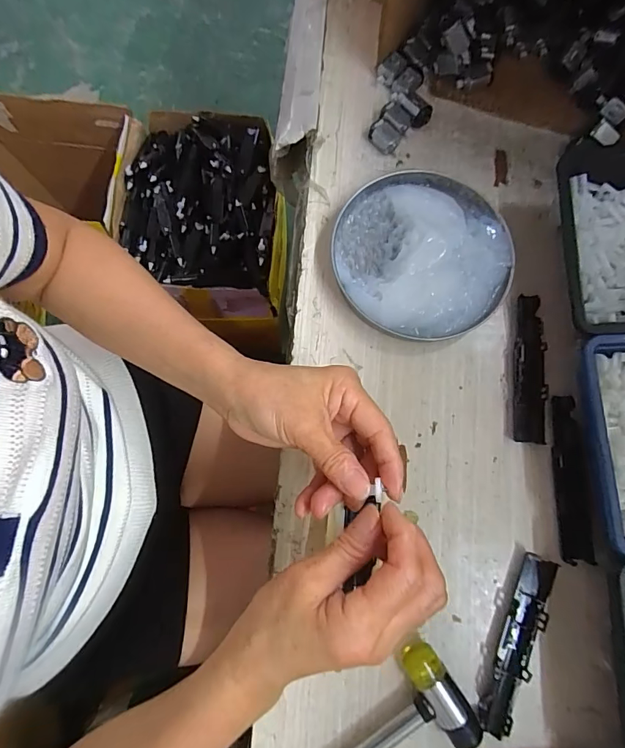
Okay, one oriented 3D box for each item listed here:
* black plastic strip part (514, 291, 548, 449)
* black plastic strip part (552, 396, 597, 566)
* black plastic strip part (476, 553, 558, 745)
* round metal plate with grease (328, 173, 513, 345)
[{"bbox_3d":[0.173,-0.005,0.335,0.022,0.007,0.118,6,79,0],"label":"black plastic strip part"},{"bbox_3d":[0.194,0.077,0.317,0.022,0.008,0.119,1,79,0],"label":"black plastic strip part"},{"bbox_3d":[0.145,0.189,0.296,0.023,0.010,0.118,24,79,4],"label":"black plastic strip part"},{"bbox_3d":[0.090,-0.100,0.346,0.141,0.025,0.140,9,79,1],"label":"round metal plate with grease"}]

